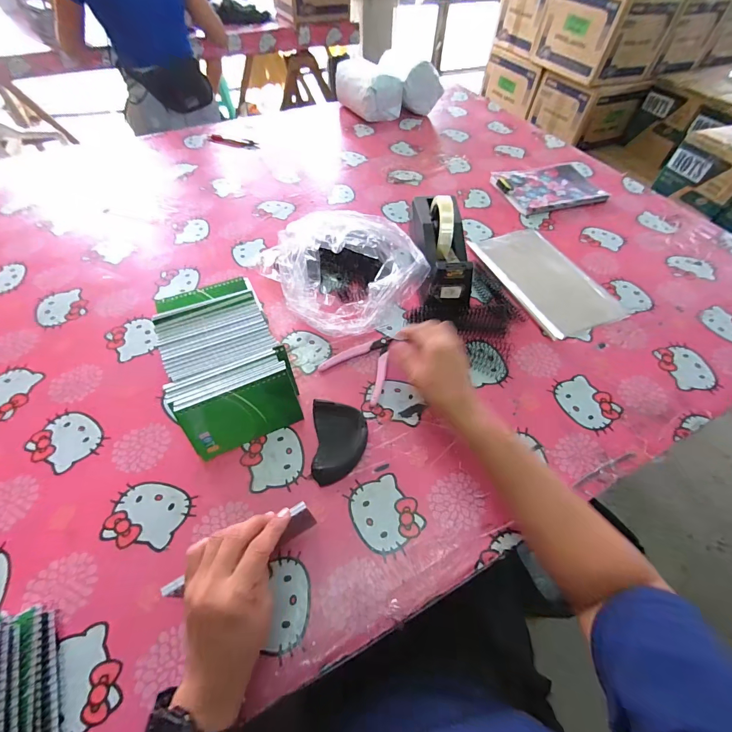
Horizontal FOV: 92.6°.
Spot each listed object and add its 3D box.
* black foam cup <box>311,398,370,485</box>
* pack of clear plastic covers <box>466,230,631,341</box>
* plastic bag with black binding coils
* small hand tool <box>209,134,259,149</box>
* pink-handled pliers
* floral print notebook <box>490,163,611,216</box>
[{"bbox_3d":[-0.032,0.093,0.436,0.066,0.030,0.097,-1,56,-2],"label":"black foam cup"},{"bbox_3d":[0.318,-0.165,0.621,0.166,0.015,0.254,-19,58,-13],"label":"pack of clear plastic covers"},{"bbox_3d":[-0.025,-0.136,0.541,0.182,0.121,0.172,36,62,21],"label":"plastic bag with black binding coils"},{"bbox_3d":[-0.348,-0.589,0.918,0.149,0.007,0.043,13,57,8],"label":"small hand tool"},{"bbox_3d":[0.003,-0.009,0.512,0.099,0.012,0.113,31,61,18],"label":"pink-handled pliers"},{"bbox_3d":[0.421,-0.411,0.801,0.232,0.018,0.161,-14,57,-11],"label":"floral print notebook"}]

